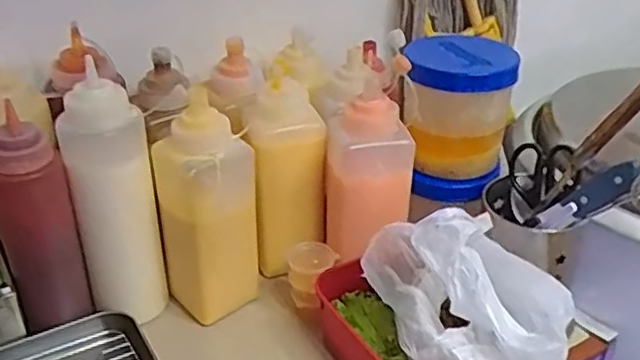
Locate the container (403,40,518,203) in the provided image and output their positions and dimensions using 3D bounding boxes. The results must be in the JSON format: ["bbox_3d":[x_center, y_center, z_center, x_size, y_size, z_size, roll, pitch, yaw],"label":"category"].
[{"bbox_3d":[0.144,-0.061,0.689,0.110,0.152,0.096,4,30,8],"label":"container"}]

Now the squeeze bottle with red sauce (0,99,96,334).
[{"bbox_3d":[-0.269,0.046,0.609,0.056,0.207,0.062,25,38,37],"label":"squeeze bottle with red sauce"}]

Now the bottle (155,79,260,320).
[{"bbox_3d":[-0.114,0.035,0.658,0.088,0.228,0.068,-14,32,-23],"label":"bottle"}]

